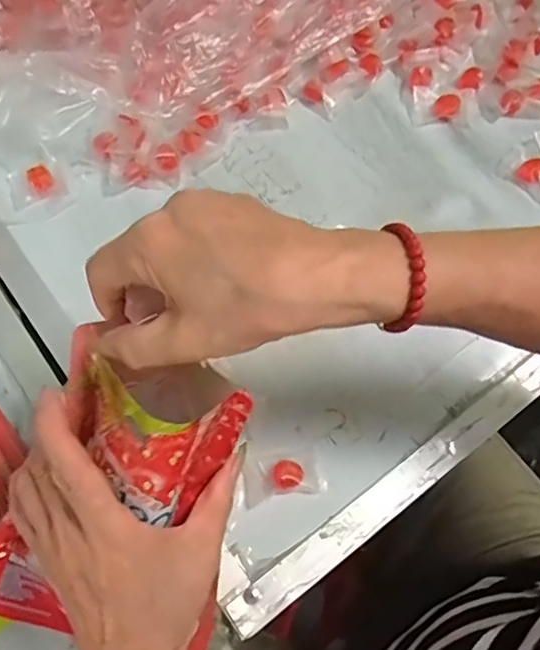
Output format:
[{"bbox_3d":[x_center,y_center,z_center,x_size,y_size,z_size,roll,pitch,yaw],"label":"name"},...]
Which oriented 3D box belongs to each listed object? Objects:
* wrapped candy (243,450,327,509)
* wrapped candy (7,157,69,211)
[{"bbox_3d":[0.009,0.104,0.391,0.053,0.012,0.029,-11,71,-4],"label":"wrapped candy"},{"bbox_3d":[-0.193,-0.119,0.469,0.045,0.017,0.038,-20,72,-7],"label":"wrapped candy"}]

